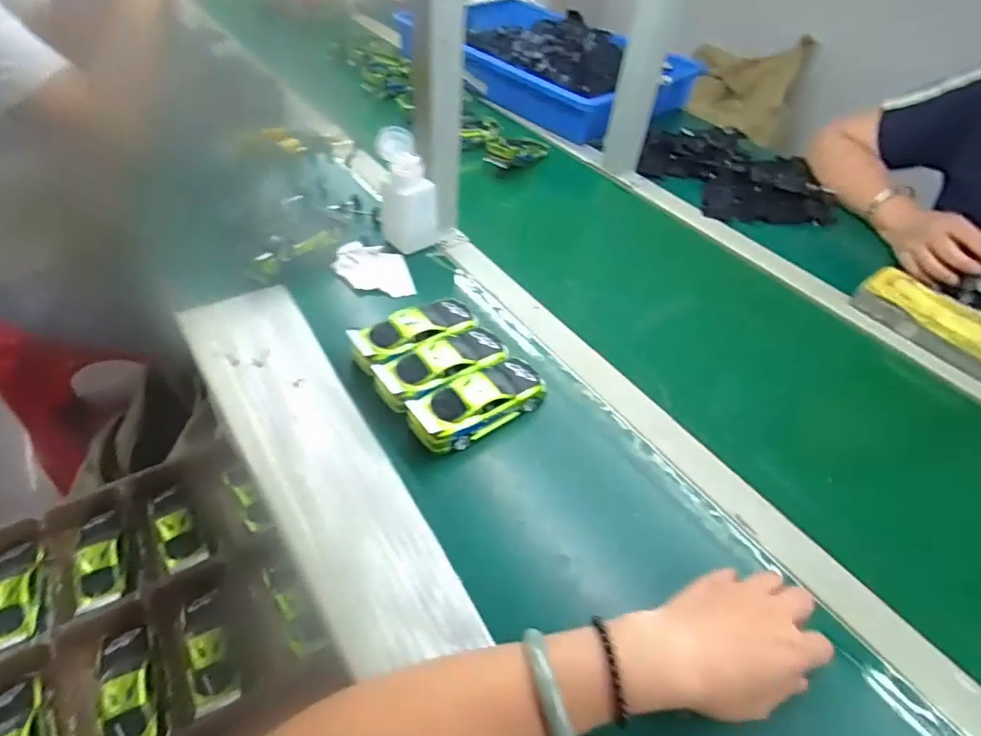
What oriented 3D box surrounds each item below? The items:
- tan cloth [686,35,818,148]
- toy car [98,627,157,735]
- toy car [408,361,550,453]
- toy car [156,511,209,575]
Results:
[{"bbox_3d":[0.763,-0.832,1.551,0.080,0.251,0.434,-15,51,-19],"label":"tan cloth"},{"bbox_3d":[-0.348,0.310,0.497,0.045,0.024,0.115,-19,52,-22],"label":"toy car"},{"bbox_3d":[-0.009,0.030,0.472,0.131,0.031,0.048,-25,54,-26],"label":"toy car"},{"bbox_3d":[-0.350,0.198,0.590,0.039,0.023,0.070,-29,56,-29],"label":"toy car"}]

